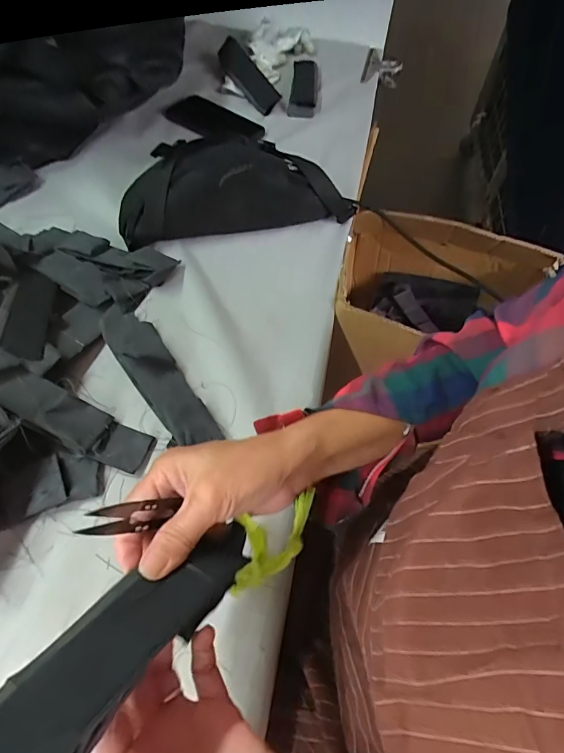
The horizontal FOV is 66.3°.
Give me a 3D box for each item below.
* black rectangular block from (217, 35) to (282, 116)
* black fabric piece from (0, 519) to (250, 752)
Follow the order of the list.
[{"bbox_3d":[-0.061,-0.526,0.757,0.050,0.018,0.191,-34,67,9],"label":"black rectangular block"},{"bbox_3d":[-0.076,0.130,0.218,0.050,0.014,0.188,33,31,18],"label":"black fabric piece"}]

